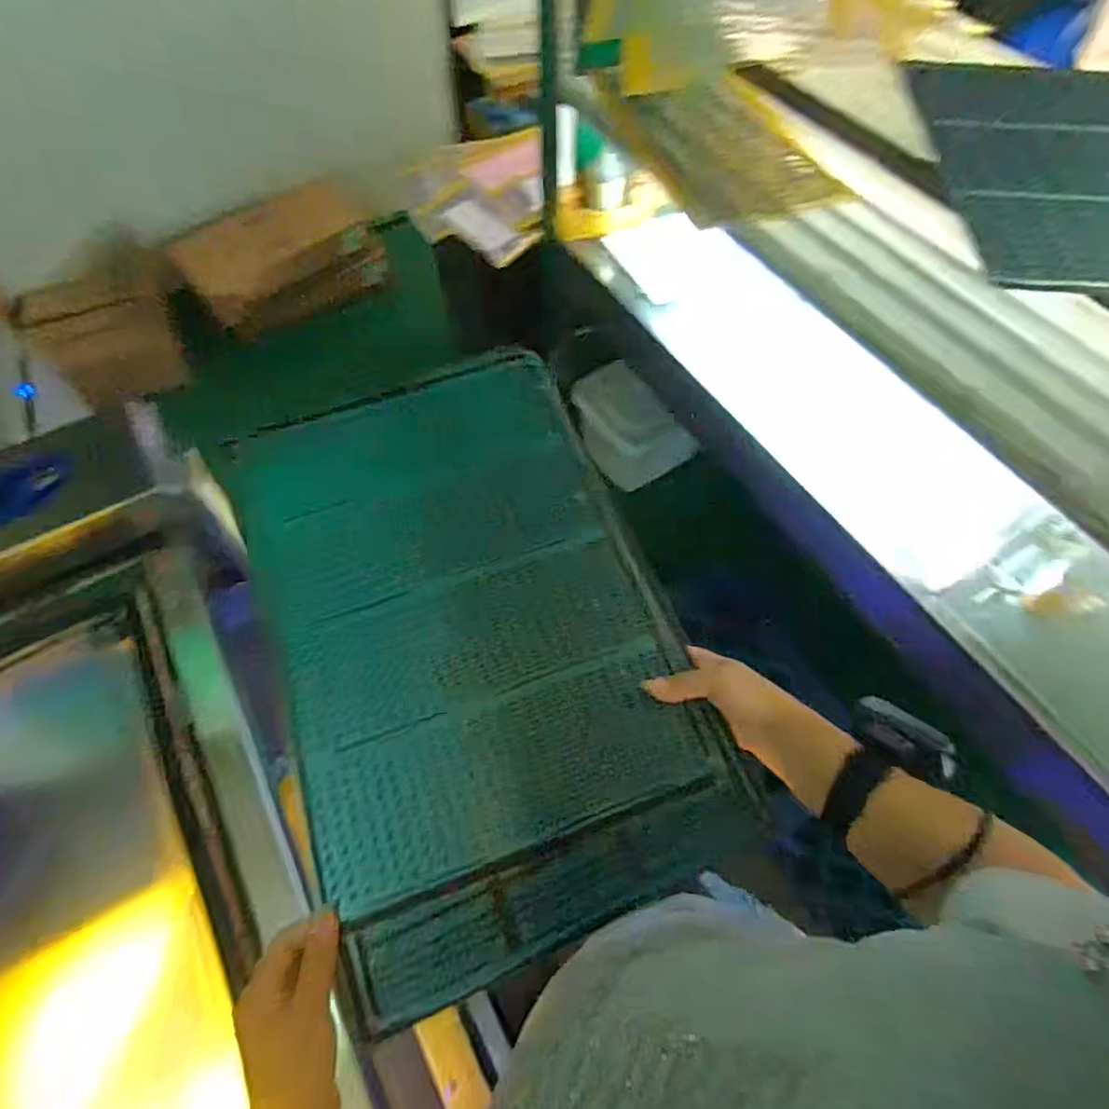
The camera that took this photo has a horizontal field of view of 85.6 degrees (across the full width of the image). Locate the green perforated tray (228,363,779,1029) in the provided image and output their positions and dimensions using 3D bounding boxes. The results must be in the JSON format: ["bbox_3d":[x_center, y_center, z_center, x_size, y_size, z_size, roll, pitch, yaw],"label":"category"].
[{"bbox_3d":[-0.076,0.056,0.533,0.328,0.033,0.515,-20,69,-9],"label":"green perforated tray"}]

